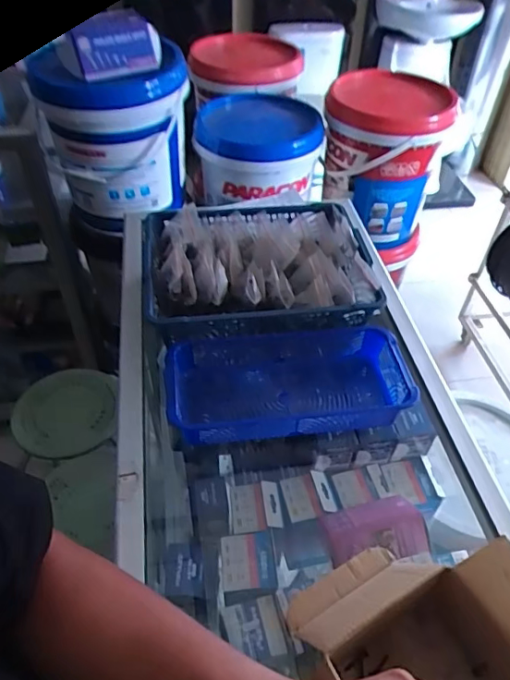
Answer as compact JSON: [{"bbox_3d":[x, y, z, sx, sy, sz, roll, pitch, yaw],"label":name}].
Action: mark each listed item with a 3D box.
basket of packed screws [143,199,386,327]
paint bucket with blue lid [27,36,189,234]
[{"bbox_3d":[-0.001,-0.099,0.677,0.285,0.058,0.238,-2,45,-4],"label":"basket of packed screws"},{"bbox_3d":[-0.270,-0.418,1.069,0.284,0.291,0.268,1,45,-1],"label":"paint bucket with blue lid"}]

